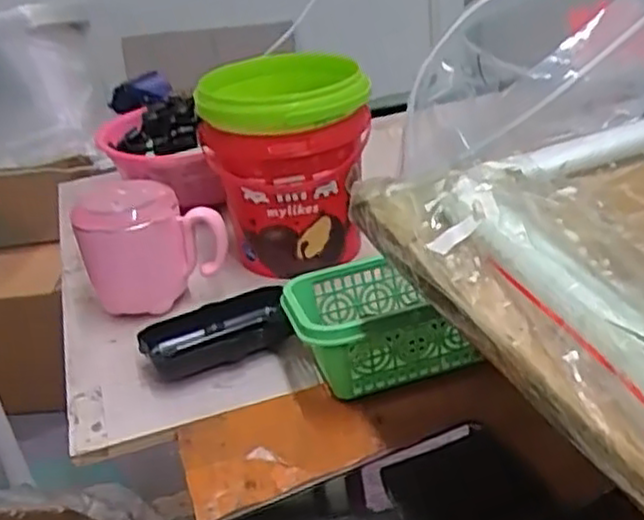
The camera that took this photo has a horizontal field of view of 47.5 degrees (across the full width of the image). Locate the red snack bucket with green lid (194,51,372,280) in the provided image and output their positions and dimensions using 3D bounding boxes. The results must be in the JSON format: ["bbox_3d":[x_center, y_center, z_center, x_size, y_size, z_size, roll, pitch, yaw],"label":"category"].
[{"bbox_3d":[-0.027,-0.078,0.607,0.127,0.150,0.130,-5,29,3],"label":"red snack bucket with green lid"}]

